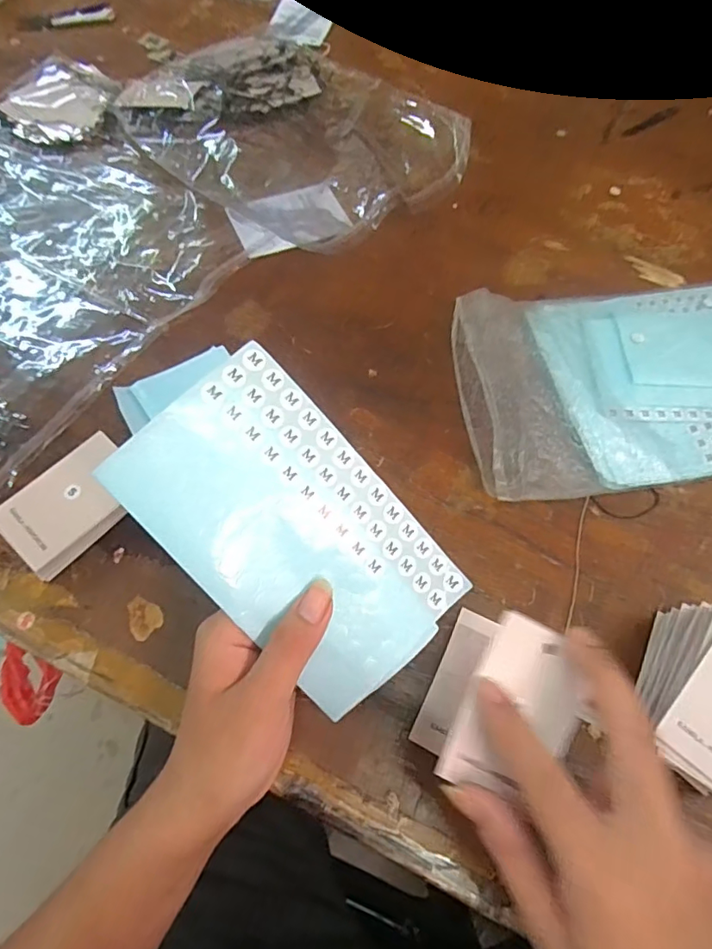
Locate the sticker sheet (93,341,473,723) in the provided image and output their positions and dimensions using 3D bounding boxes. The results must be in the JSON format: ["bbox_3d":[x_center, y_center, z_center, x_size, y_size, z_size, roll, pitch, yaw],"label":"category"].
[{"bbox_3d":[-0.028,0.024,0.235,0.092,0.006,0.171,-42,103,-11],"label":"sticker sheet"}]

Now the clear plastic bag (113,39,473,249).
[{"bbox_3d":[-0.058,-0.330,0.486,0.326,0.039,0.222,31,69,13],"label":"clear plastic bag"}]

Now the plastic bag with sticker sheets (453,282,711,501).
[{"bbox_3d":[0.233,-0.080,0.377,0.315,0.038,0.164,-9,66,-5],"label":"plastic bag with sticker sheets"}]

